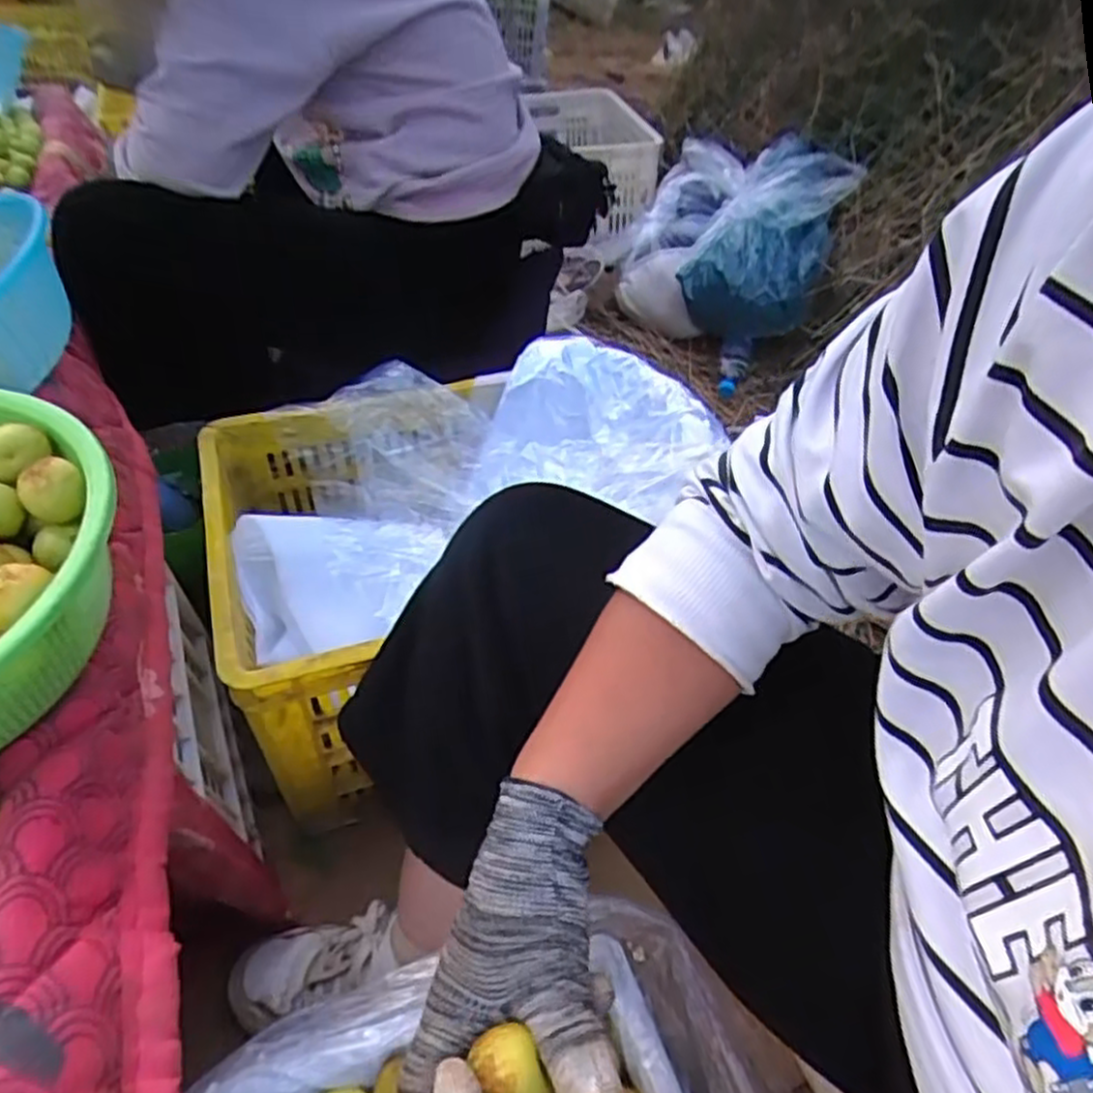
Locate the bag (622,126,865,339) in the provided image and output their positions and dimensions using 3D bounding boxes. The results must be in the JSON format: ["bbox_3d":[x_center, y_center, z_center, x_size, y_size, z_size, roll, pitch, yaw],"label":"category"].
[{"bbox_3d":[0.319,-0.530,1.356,0.354,0.311,0.267,19,47,15],"label":"bag"}]

